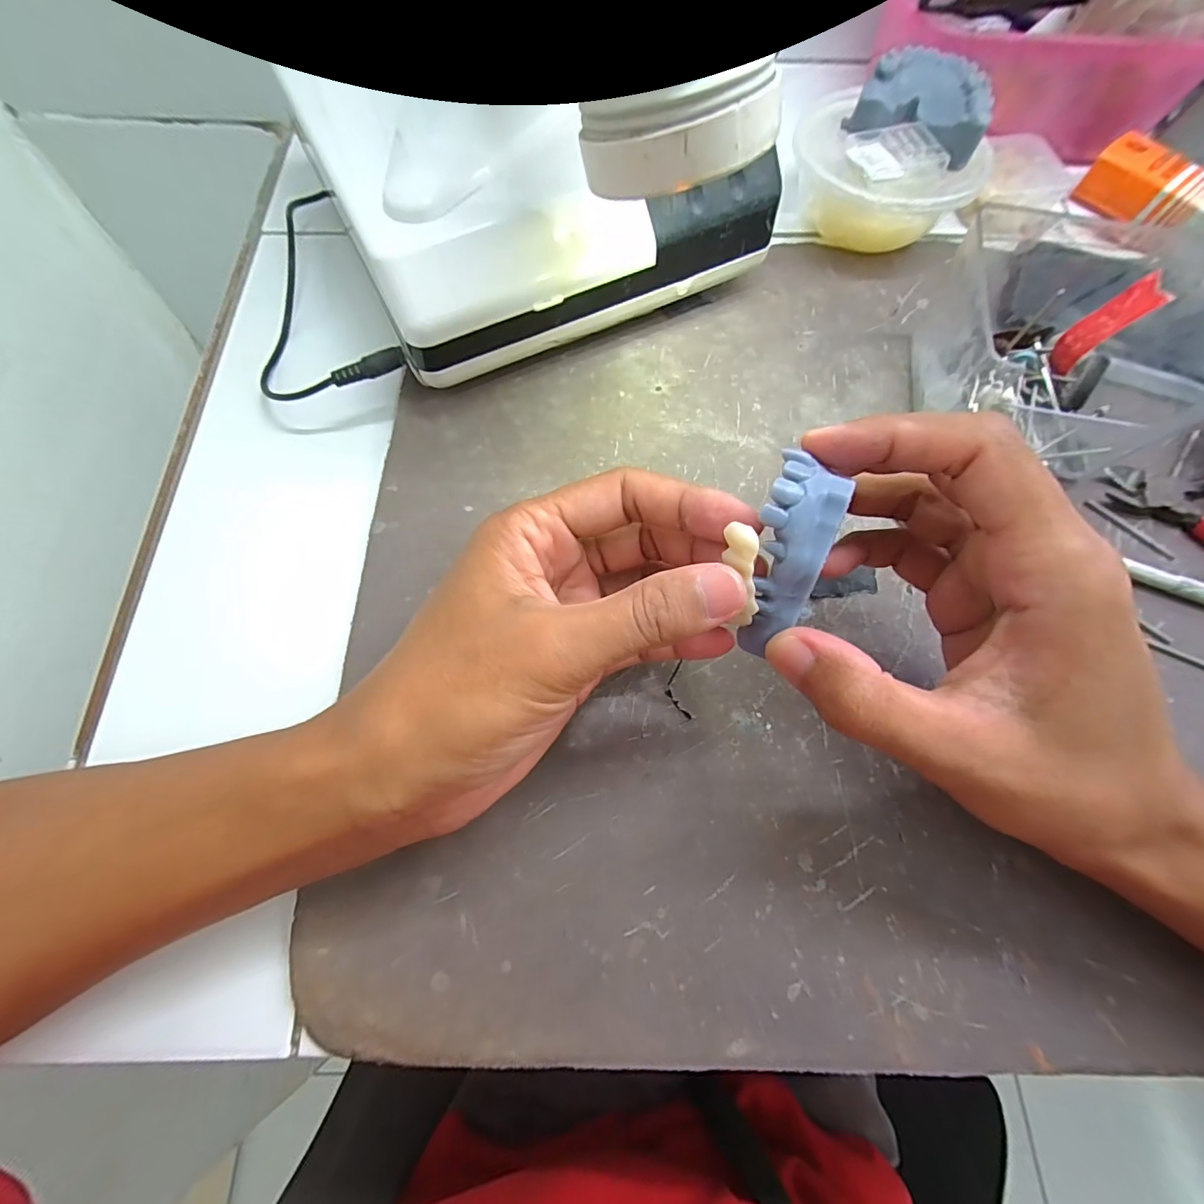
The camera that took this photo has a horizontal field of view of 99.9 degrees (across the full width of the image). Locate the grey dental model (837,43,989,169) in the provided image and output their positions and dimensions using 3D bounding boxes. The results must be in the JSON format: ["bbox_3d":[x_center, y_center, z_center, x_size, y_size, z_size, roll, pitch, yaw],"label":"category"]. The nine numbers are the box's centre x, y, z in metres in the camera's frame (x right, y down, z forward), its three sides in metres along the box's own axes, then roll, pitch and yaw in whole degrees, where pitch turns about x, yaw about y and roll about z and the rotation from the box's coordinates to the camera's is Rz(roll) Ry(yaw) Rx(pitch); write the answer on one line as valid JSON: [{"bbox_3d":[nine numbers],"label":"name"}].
[{"bbox_3d":[0.174,-0.265,0.268,0.065,0.022,0.051,31,72,10],"label":"grey dental model"}]

